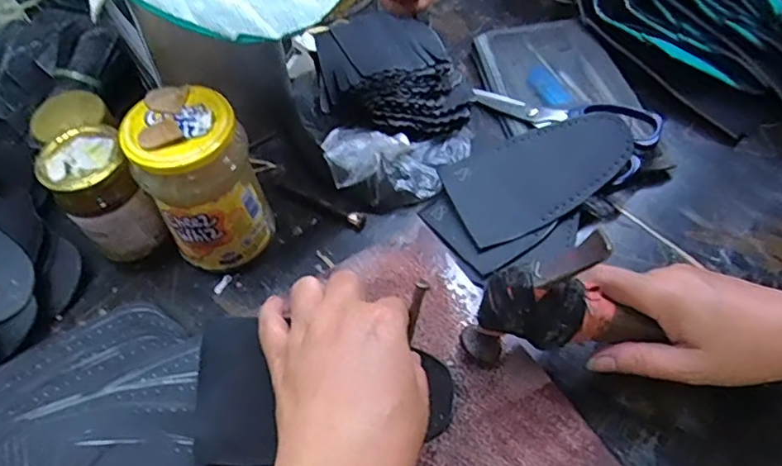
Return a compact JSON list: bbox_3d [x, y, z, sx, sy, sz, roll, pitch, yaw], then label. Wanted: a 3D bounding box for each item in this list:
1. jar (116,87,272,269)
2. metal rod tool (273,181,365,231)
[{"bbox_3d":[-0.135,-0.037,0.415,0.071,0.121,0.066,-15,56,-7],"label":"jar"},{"bbox_3d":[-0.061,-0.027,0.489,0.090,0.011,0.012,27,61,20],"label":"metal rod tool"}]

